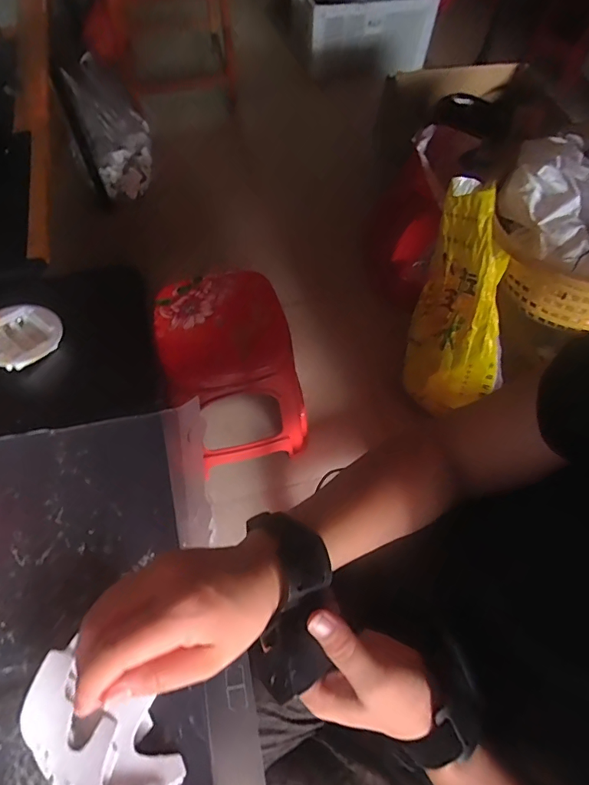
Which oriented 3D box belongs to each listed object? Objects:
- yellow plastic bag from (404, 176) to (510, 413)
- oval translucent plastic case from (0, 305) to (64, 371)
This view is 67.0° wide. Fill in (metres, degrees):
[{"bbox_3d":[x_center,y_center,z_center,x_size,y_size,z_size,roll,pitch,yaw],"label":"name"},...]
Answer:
[{"bbox_3d":[0.391,-0.222,1.093,0.189,0.532,0.216,-6,33,-5],"label":"yellow plastic bag"},{"bbox_3d":[-0.309,-0.064,0.500,0.073,0.026,0.084,38,67,17],"label":"oval translucent plastic case"}]

